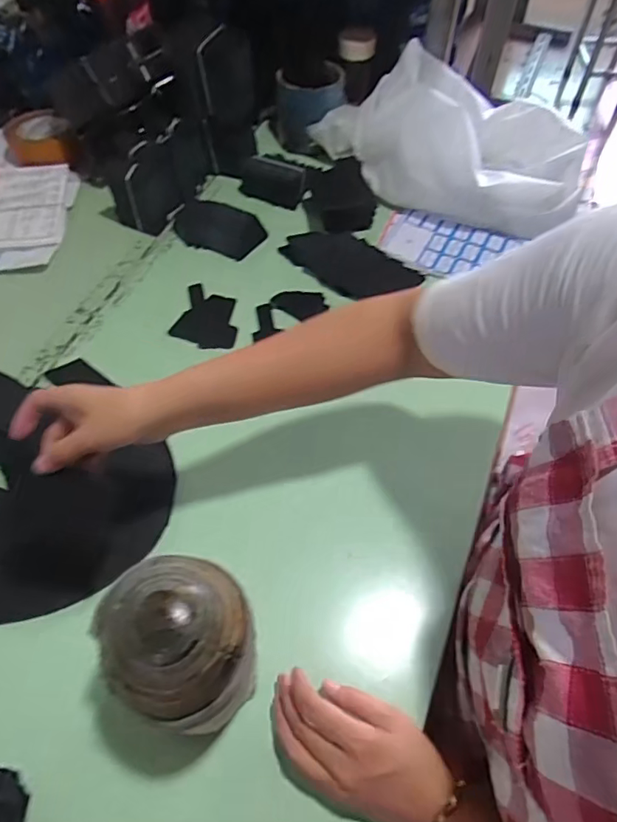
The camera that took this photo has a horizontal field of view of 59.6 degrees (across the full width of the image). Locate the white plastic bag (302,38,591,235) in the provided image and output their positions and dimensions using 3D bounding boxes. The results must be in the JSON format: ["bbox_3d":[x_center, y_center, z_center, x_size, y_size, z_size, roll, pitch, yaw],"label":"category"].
[{"bbox_3d":[0.224,-0.414,0.803,0.387,0.134,0.236,37,64,21],"label":"white plastic bag"}]

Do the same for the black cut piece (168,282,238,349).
[{"bbox_3d":[-0.130,-0.122,0.707,0.080,0.005,0.097,13,55,2],"label":"black cut piece"}]

